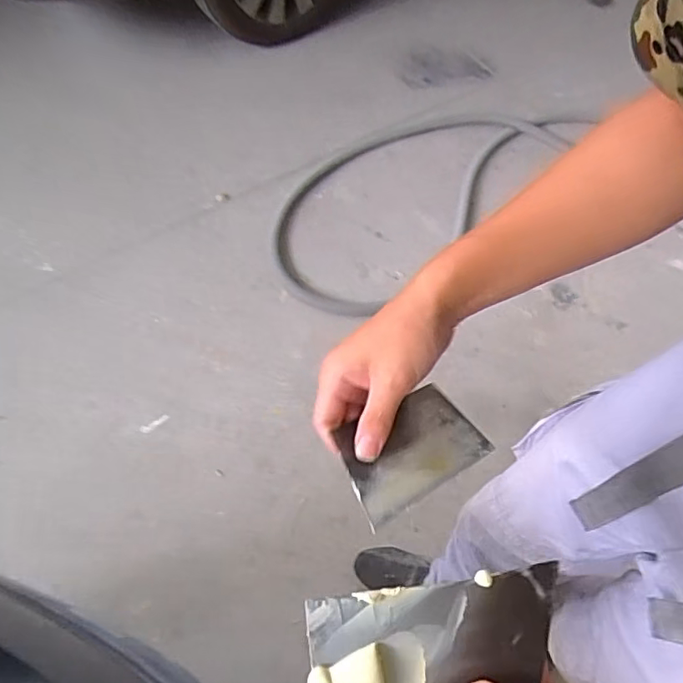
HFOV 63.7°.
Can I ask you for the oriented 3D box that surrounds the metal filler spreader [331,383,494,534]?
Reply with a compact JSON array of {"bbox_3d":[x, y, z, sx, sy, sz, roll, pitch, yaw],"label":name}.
[{"bbox_3d":[0.050,0.076,0.410,0.125,0.008,0.071,-20,58,-38],"label":"metal filler spreader"}]

